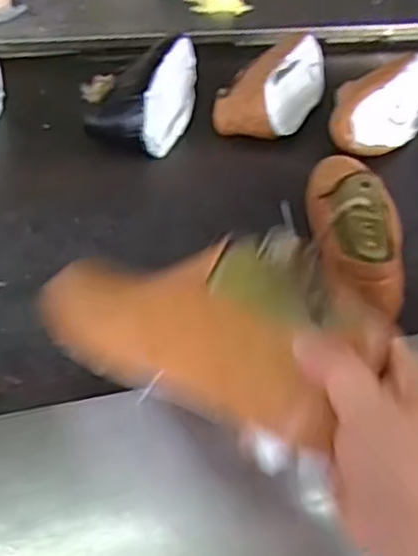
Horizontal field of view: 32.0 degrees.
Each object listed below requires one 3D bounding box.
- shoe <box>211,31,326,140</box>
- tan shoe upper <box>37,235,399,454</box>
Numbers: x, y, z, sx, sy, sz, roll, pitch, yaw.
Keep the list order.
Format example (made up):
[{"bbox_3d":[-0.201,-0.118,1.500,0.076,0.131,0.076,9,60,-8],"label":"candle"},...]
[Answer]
[{"bbox_3d":[0.088,-0.266,0.975,0.123,0.066,0.237,14,41,9],"label":"shoe"},{"bbox_3d":[0.002,0.034,0.463,0.222,0.085,0.109,14,70,35],"label":"tan shoe upper"}]

